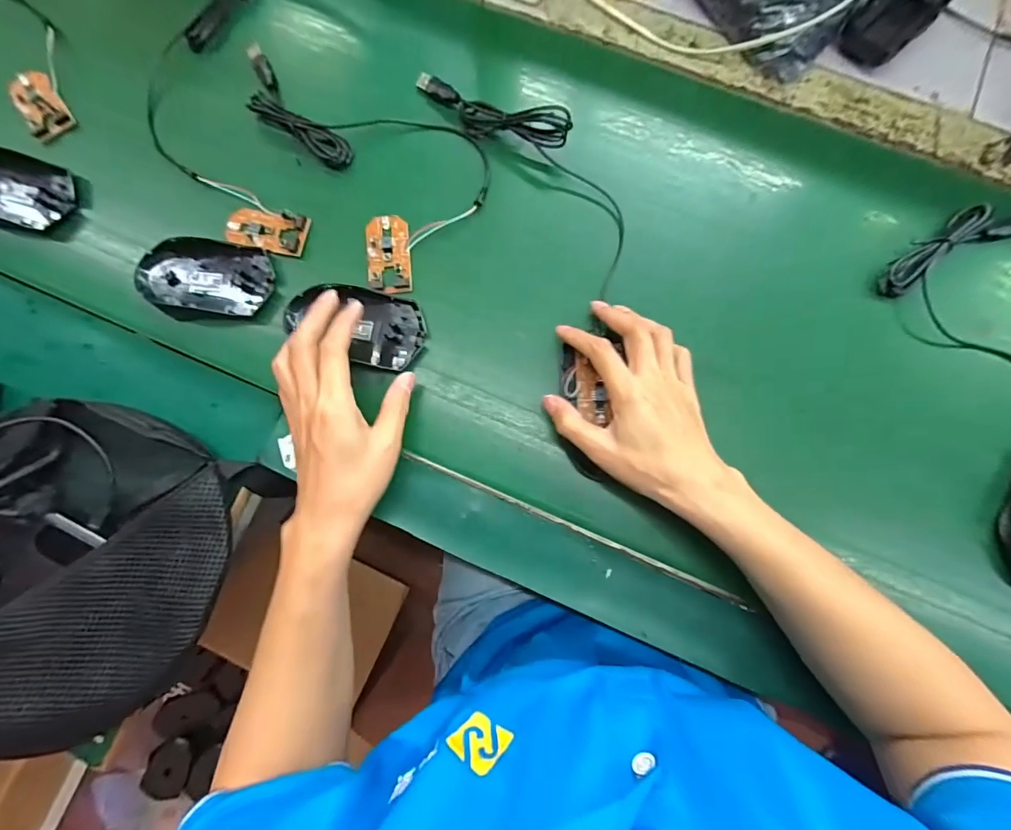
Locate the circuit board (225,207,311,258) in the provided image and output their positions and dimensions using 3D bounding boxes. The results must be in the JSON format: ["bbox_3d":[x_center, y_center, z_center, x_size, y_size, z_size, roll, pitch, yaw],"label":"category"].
[{"bbox_3d":[-0.204,-0.157,0.380,0.067,0.010,0.036,11,83,2],"label":"circuit board"}]

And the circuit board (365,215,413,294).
[{"bbox_3d":[-0.099,-0.135,0.377,0.035,0.014,0.070,-7,82,0],"label":"circuit board"}]

